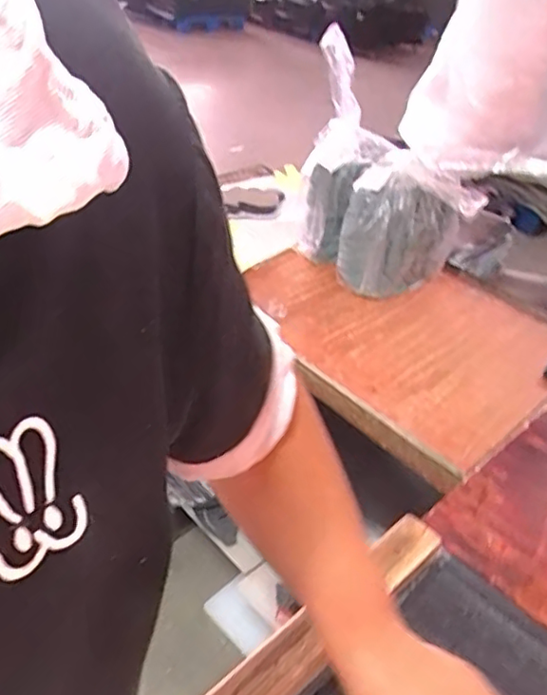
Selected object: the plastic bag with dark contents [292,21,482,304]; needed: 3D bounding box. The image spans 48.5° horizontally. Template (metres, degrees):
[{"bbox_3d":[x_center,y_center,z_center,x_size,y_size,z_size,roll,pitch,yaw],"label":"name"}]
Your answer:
[{"bbox_3d":[0.210,-0.328,1.143,0.293,0.381,0.286,8,37,1],"label":"plastic bag with dark contents"}]

